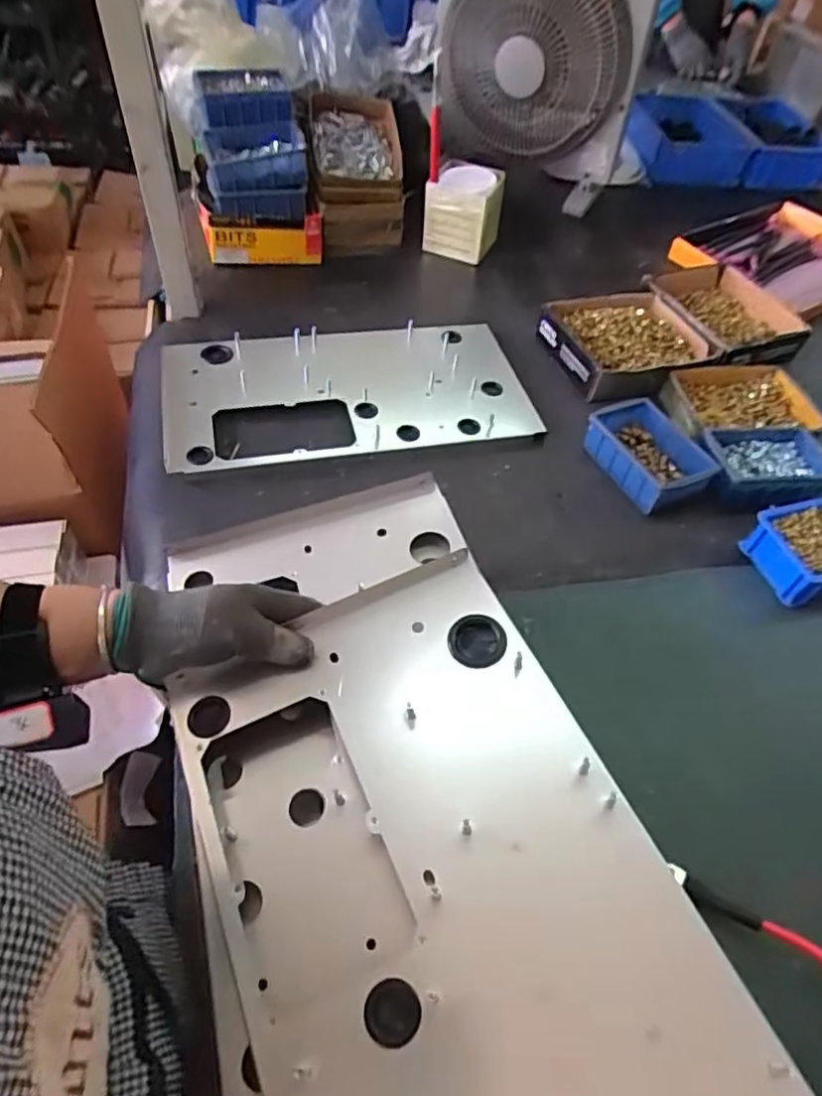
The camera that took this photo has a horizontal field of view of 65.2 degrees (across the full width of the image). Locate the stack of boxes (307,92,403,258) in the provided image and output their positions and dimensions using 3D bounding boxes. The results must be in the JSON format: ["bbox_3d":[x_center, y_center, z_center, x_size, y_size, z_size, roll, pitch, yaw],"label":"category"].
[{"bbox_3d":[-0.090,-0.603,1.053,0.149,0.170,0.205,-4,52,-8],"label":"stack of boxes"}]

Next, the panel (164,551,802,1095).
[{"bbox_3d":[0.029,0.220,0.360,0.243,0.015,0.457,-23,55,-11],"label":"panel"}]

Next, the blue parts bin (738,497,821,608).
[{"bbox_3d":[0.463,0.000,0.721,0.154,0.050,0.103,-11,53,-14],"label":"blue parts bin"}]

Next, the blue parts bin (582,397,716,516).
[{"bbox_3d":[0.289,-0.116,0.786,0.108,0.045,0.151,-21,56,-20],"label":"blue parts bin"}]

